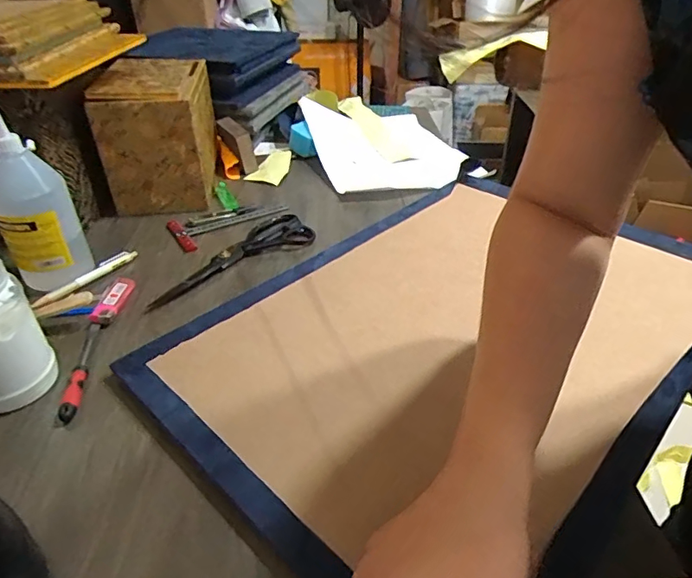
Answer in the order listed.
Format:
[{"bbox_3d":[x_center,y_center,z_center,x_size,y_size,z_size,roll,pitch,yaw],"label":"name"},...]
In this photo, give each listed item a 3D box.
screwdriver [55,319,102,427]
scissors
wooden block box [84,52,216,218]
[{"bbox_3d":[-0.257,0.077,0.483,0.018,0.014,0.137,-10,36,-8],"label":"screwdriver"},{"bbox_3d":[-0.153,-0.043,0.653,0.245,0.017,0.086,-28,43,-30],"label":"scissors"},{"bbox_3d":[-0.287,-0.249,0.801,0.137,0.191,0.240,-6,36,-3],"label":"wooden block box"}]

